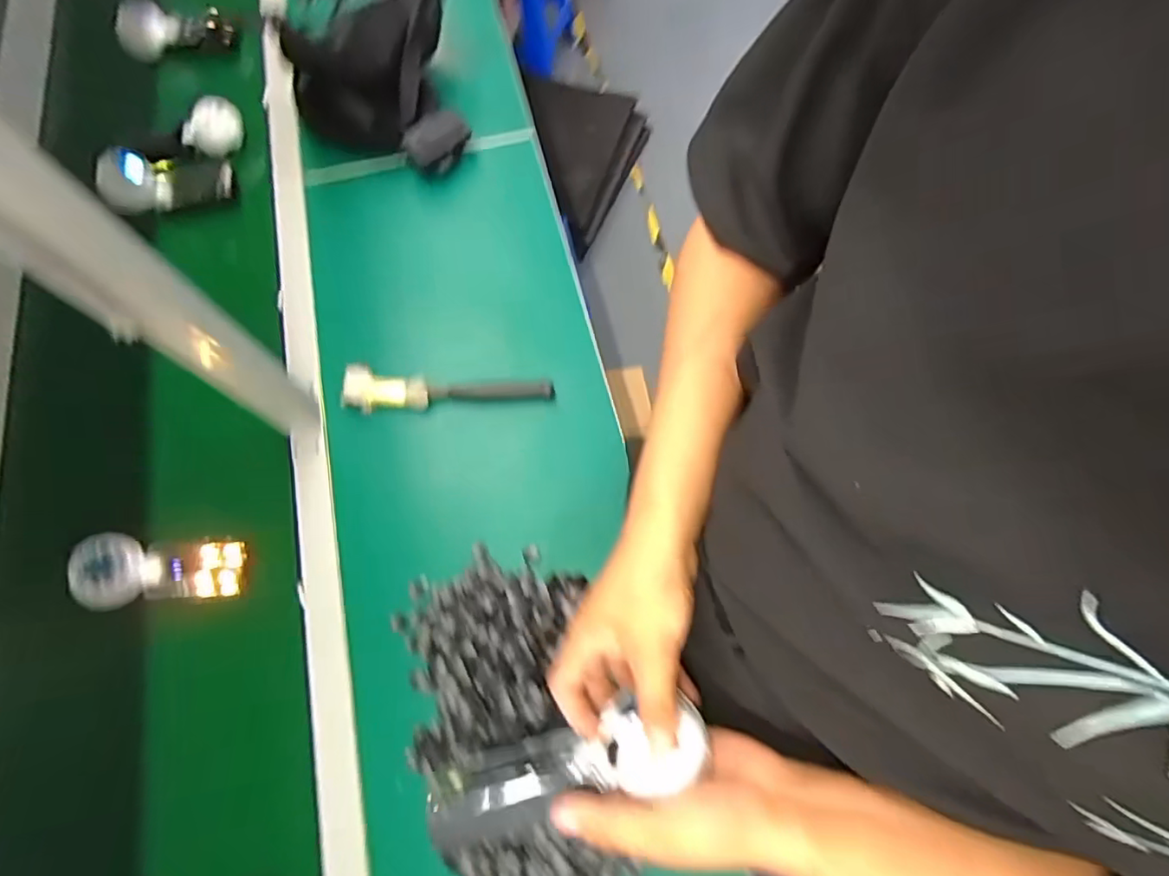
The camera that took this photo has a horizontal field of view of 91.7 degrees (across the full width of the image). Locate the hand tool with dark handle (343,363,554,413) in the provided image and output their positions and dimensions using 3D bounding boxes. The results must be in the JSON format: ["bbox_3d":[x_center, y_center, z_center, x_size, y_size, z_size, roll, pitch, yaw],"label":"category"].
[{"bbox_3d":[-0.168,-0.053,0.701,0.257,0.037,0.053,4,70,2],"label":"hand tool with dark handle"}]

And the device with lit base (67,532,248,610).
[{"bbox_3d":[-0.459,0.144,0.620,0.165,0.029,0.072,2,70,-11],"label":"device with lit base"}]

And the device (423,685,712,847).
[{"bbox_3d":[-0.014,0.200,0.348,0.174,0.038,0.046,-17,70,4],"label":"device"}]

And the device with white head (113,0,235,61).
[{"bbox_3d":[-0.663,-0.664,0.918,0.165,0.062,0.059,-7,70,-1],"label":"device with white head"}]

